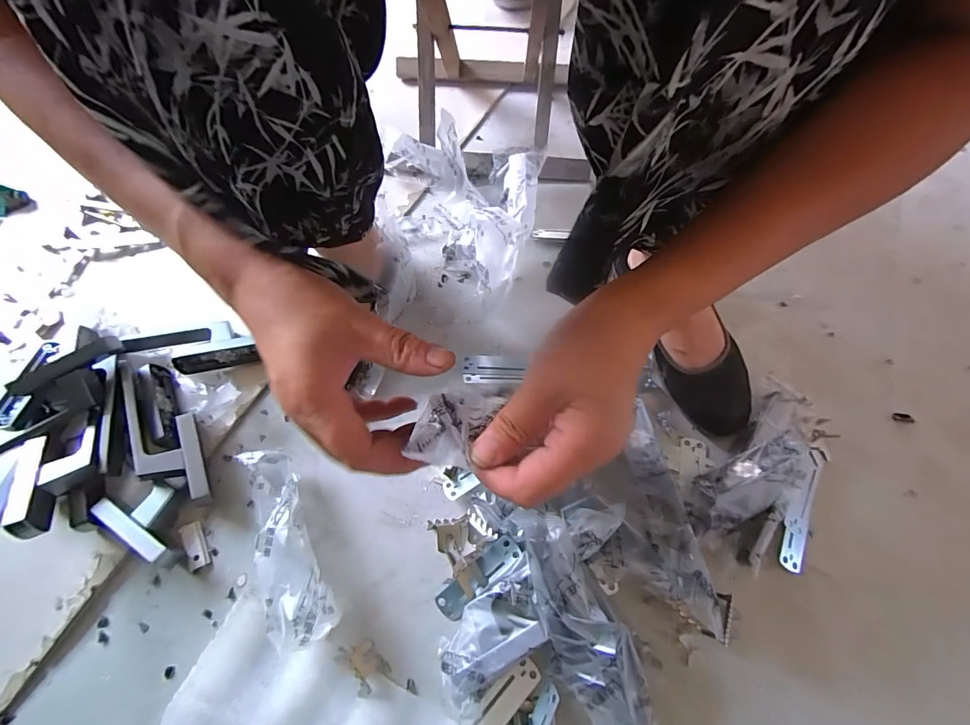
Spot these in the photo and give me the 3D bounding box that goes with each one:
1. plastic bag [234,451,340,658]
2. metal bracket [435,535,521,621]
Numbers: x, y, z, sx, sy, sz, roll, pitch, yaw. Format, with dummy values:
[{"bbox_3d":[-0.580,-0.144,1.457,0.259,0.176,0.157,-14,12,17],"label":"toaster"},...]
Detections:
[{"bbox_3d":[-0.192,0.170,0.394,0.055,0.059,0.181,-25,68,-10],"label":"plastic bag"},{"bbox_3d":[-0.007,0.204,0.390,0.096,0.009,0.027,-45,72,3],"label":"metal bracket"}]

